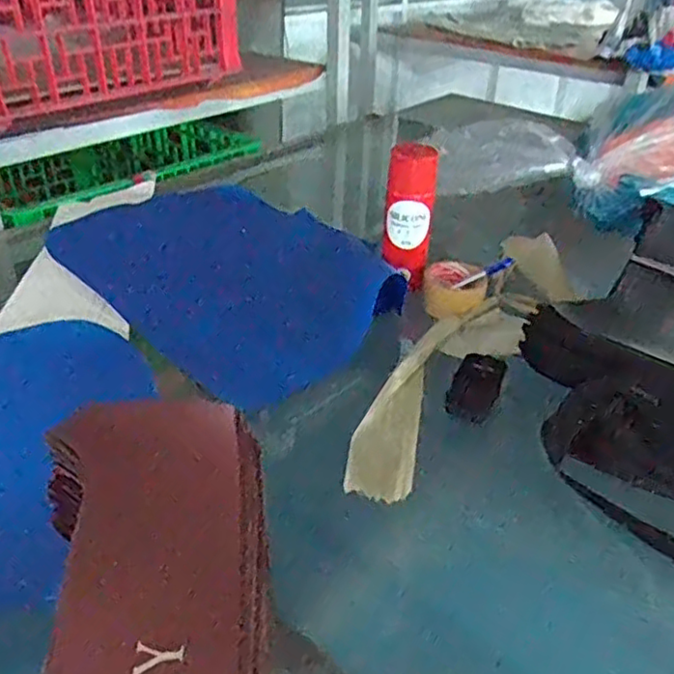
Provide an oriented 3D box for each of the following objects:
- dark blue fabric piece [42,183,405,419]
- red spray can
[{"bbox_3d":[-0.170,-0.079,1.159,0.628,0.277,0.204,17,36,21],"label":"dark blue fabric piece"},{"bbox_3d":[0.099,-0.172,0.931,0.066,0.189,0.067,8,34,9],"label":"red spray can"}]

